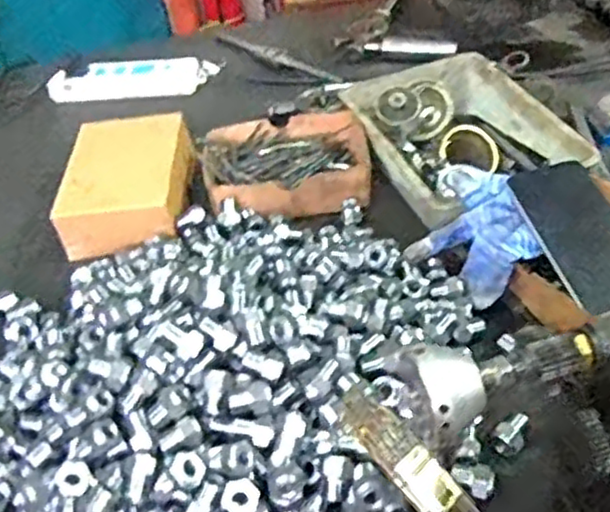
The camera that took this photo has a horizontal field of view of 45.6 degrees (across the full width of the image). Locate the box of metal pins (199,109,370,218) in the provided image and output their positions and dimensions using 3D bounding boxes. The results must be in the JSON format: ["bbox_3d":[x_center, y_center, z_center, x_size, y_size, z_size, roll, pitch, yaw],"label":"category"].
[{"bbox_3d":[-0.020,-0.100,0.782,0.177,0.044,0.144,-7,40,0],"label":"box of metal pins"}]

